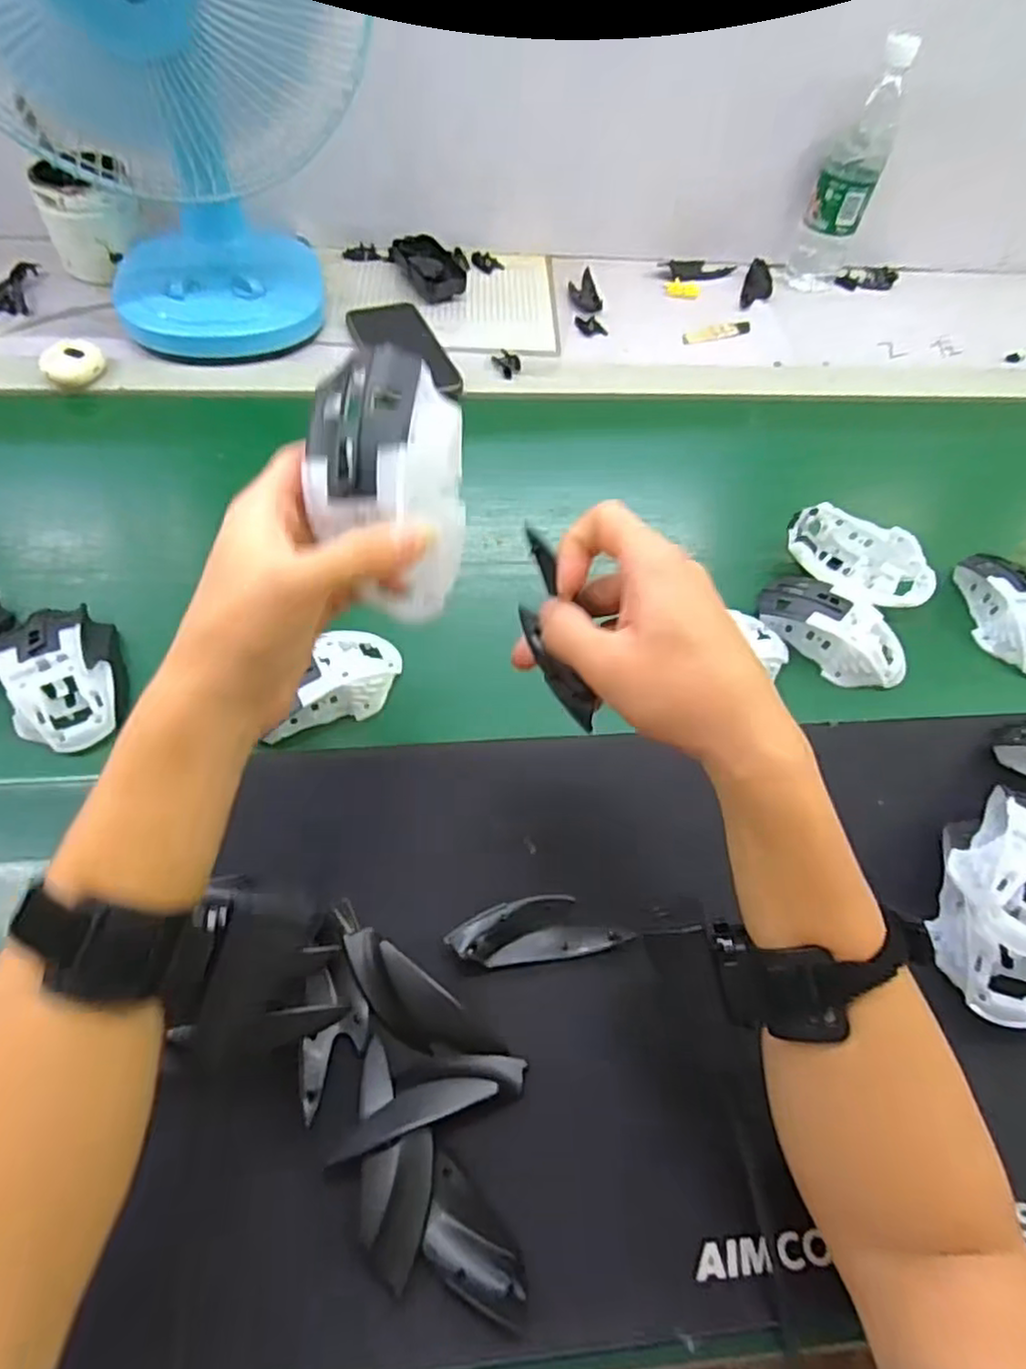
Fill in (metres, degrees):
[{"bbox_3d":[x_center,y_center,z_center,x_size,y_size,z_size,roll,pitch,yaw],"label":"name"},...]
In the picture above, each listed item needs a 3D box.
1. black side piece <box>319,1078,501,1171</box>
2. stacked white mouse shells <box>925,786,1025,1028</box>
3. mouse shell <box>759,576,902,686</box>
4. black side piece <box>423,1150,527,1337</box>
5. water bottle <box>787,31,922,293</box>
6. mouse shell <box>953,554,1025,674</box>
[{"bbox_3d":[-0.048,0.208,0.333,0.078,0.015,0.018,-18,61,-16],"label":"black side piece"},{"bbox_3d":[0.281,0.119,0.385,0.070,0.065,0.128,21,58,9],"label":"stacked white mouse shells"},{"bbox_3d":[0.239,-0.043,0.509,0.056,0.033,0.111,-37,67,-24],"label":"mouse shell"},{"bbox_3d":[-0.019,0.255,0.311,0.031,0.016,0.068,-37,67,-25],"label":"black side piece"},{"bbox_3d":[0.377,-0.565,0.759,0.070,0.215,0.067,22,58,10],"label":"water bottle"},{"bbox_3d":[0.392,-0.061,0.533,0.052,0.036,0.104,1,57,-4],"label":"mouse shell"}]

